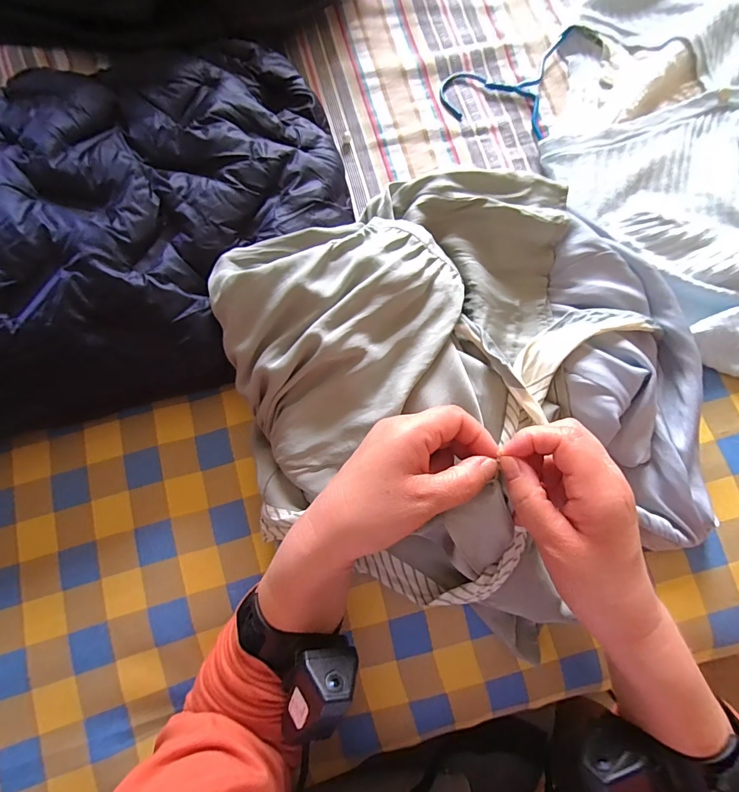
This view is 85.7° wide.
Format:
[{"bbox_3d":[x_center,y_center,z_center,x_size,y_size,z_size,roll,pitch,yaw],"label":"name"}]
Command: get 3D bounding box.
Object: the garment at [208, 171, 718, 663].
[{"bbox_3d":[0.080,-0.011,0.311,0.353,0.078,0.365,0,77,1],"label":"garment"}]

